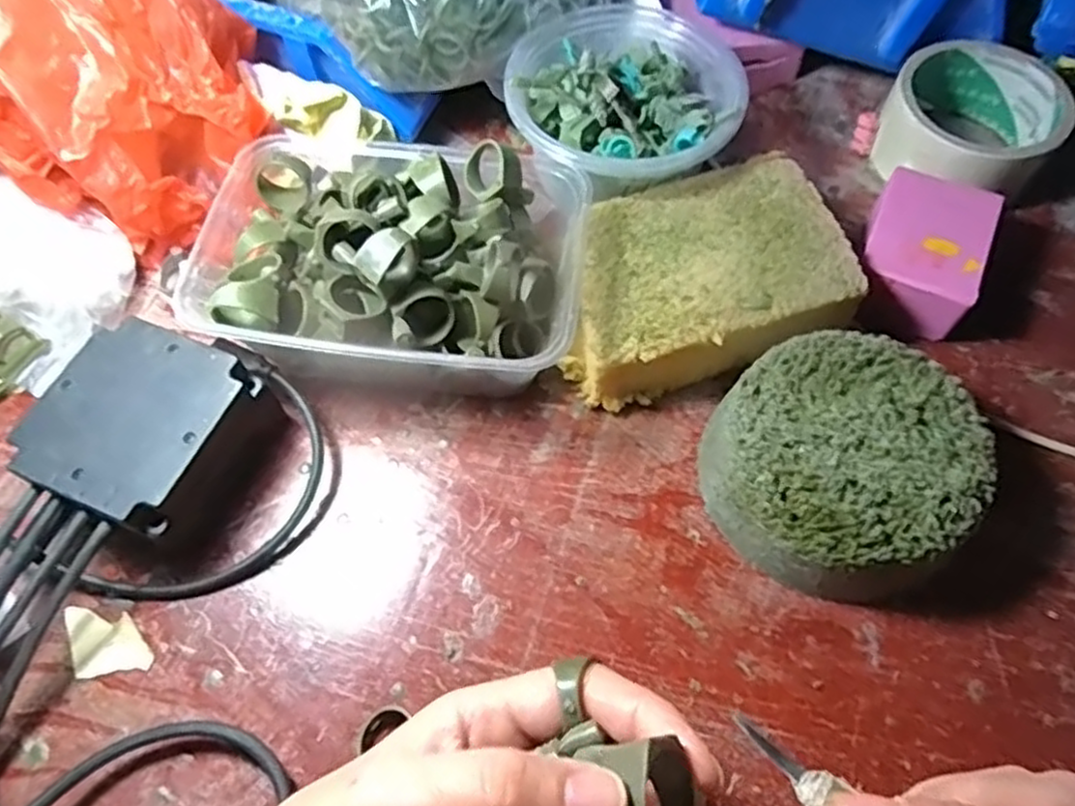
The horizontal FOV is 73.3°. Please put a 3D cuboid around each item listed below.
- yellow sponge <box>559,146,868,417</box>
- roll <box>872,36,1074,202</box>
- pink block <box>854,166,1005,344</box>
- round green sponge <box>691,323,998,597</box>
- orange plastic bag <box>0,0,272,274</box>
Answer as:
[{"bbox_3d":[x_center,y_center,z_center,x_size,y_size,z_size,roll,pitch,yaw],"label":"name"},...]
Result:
[{"bbox_3d":[0.074,-0.053,0.343,0.131,0.045,0.095,-17,62,-6],"label":"yellow sponge"},{"bbox_3d":[0.230,-0.147,0.386,0.081,0.044,0.081,-1,62,2],"label":"roll"},{"bbox_3d":[0.184,-0.070,0.350,0.051,0.034,0.077,22,65,14],"label":"pink block"},{"bbox_3d":[0.126,0.026,0.301,0.101,0.044,0.099,-1,62,2],"label":"round green sponge"},{"bbox_3d":[-0.206,-0.139,0.327,0.147,0.116,0.093,-11,63,-4],"label":"orange plastic bag"}]

